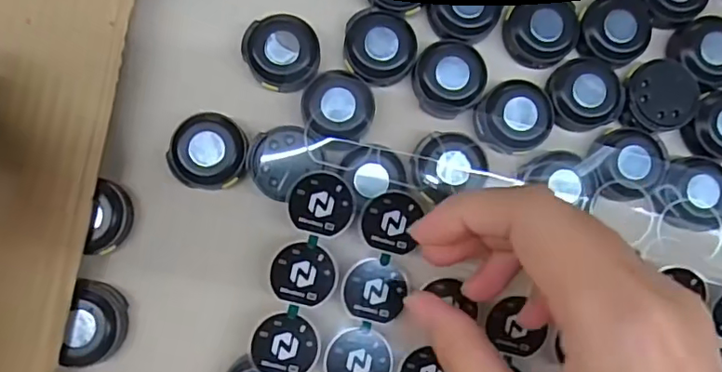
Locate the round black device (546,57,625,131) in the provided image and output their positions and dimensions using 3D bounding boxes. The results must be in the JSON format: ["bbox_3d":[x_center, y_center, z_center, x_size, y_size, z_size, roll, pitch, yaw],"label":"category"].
[{"bbox_3d":[0.093,-0.038,0.235,0.031,0.009,0.030,0,86,-4],"label":"round black device"}]

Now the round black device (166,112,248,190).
[{"bbox_3d":[-0.059,-0.014,0.222,0.028,0.008,0.029,0,86,-4],"label":"round black device"}]

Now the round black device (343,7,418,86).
[{"bbox_3d":[0.008,-0.057,0.231,0.029,0.008,0.030,0,86,-4],"label":"round black device"}]

